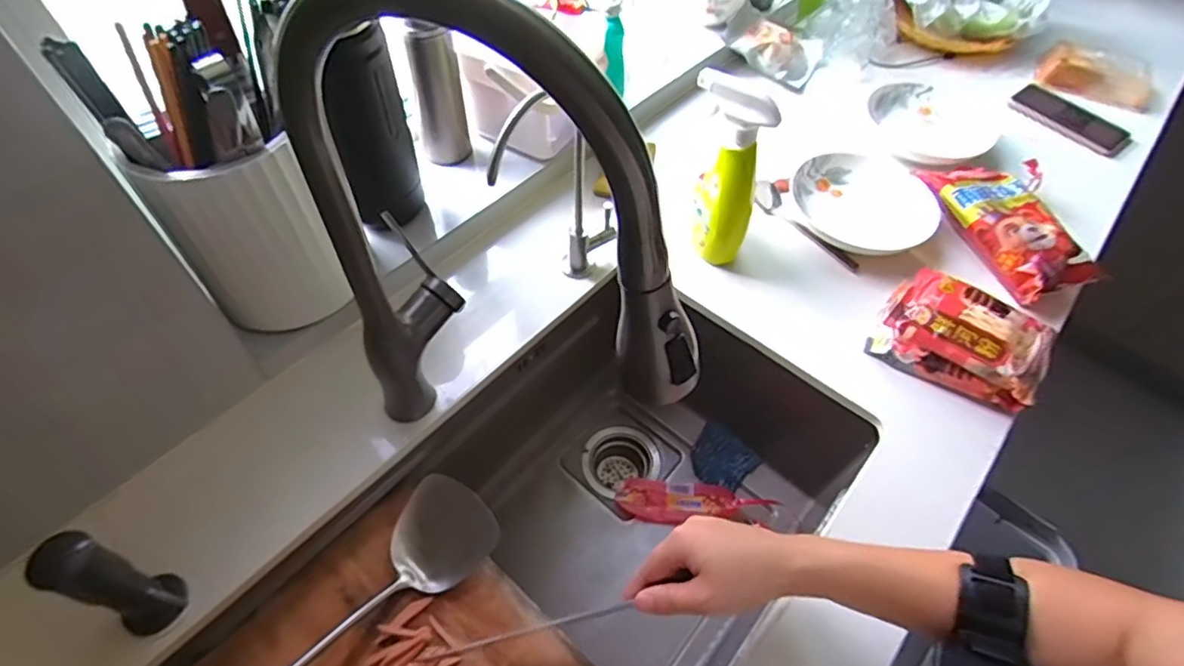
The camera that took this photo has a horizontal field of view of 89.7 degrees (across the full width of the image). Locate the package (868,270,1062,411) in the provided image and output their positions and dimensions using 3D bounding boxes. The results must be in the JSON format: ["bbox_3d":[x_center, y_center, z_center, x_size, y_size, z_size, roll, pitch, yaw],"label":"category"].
[{"bbox_3d":[0.399,0.006,0.643,0.158,0.053,0.119,29,58,17],"label":"package"}]

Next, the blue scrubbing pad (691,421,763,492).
[{"bbox_3d":[0.169,0.169,0.792,0.072,0.020,0.082,-38,64,-26],"label":"blue scrubbing pad"}]

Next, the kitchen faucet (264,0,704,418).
[{"bbox_3d":[-0.053,-0.040,0.407,0.265,0.395,0.078,19,56,11],"label":"kitchen faucet"}]

